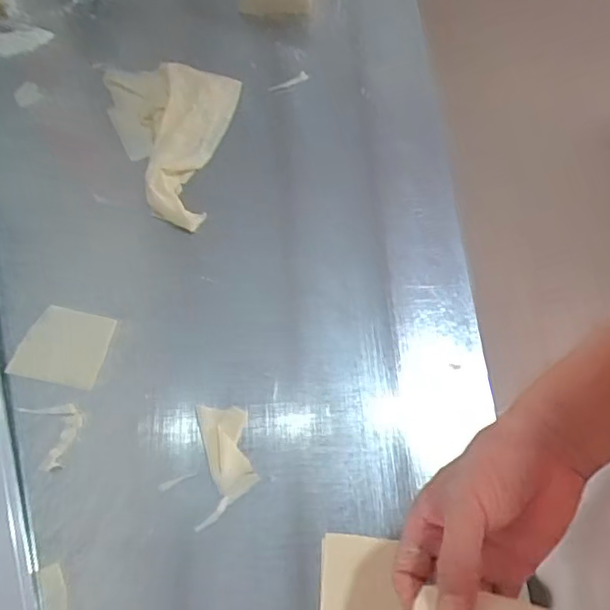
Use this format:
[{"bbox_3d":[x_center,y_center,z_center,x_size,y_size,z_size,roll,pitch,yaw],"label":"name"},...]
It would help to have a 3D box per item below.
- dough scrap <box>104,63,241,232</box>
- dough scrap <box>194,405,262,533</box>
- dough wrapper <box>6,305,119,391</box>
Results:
[{"bbox_3d":[-0.165,-0.185,0.694,0.149,0.021,0.200,5,66,3],"label":"dough scrap"},{"bbox_3d":[-0.072,0.142,0.560,0.050,0.006,0.103,-7,66,-2],"label":"dough scrap"},{"bbox_3d":[-0.237,0.040,0.610,0.084,0.004,0.075,12,63,4],"label":"dough wrapper"}]

